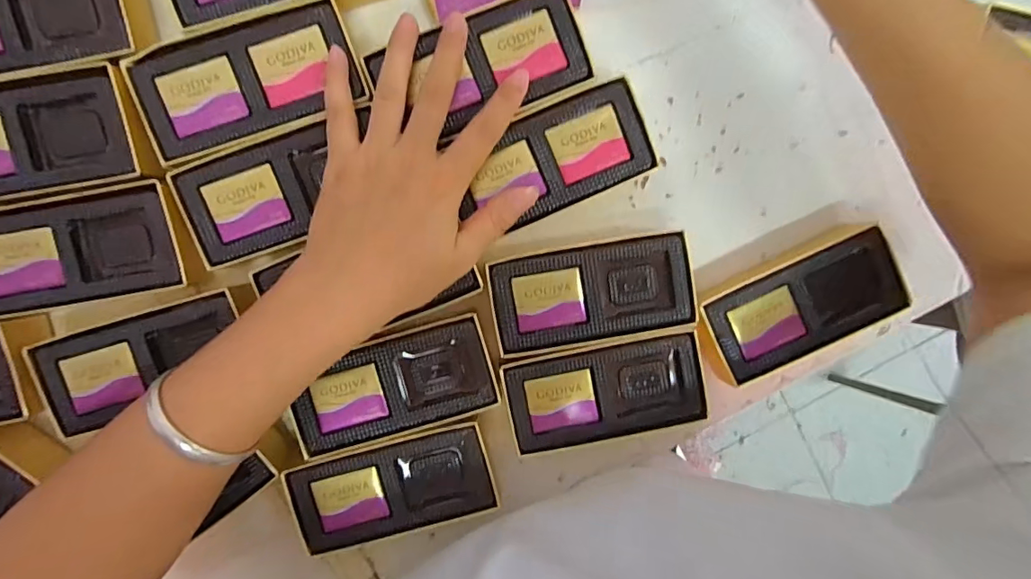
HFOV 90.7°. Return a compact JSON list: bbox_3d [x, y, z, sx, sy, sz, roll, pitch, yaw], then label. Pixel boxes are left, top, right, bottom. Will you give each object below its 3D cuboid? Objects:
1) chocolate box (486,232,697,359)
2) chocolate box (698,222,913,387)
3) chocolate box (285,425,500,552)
[{"bbox_3d":[0.043,0.001,0.303,0.113,0.033,0.056,-10,98,-2],"label":"chocolate box"},{"bbox_3d":[0.164,0.006,0.310,0.119,0.036,0.062,-24,99,0],"label":"chocolate box"},{"bbox_3d":[-0.072,0.115,0.310,0.113,0.031,0.056,-12,98,-2],"label":"chocolate box"}]

